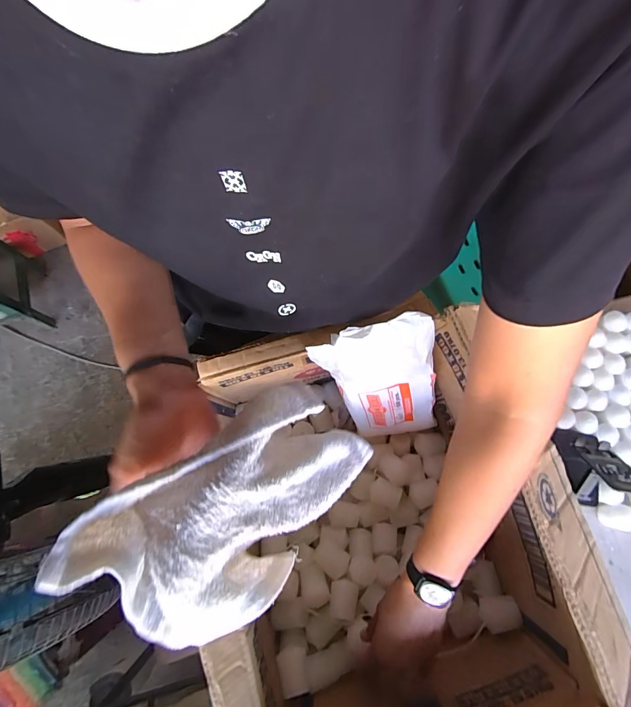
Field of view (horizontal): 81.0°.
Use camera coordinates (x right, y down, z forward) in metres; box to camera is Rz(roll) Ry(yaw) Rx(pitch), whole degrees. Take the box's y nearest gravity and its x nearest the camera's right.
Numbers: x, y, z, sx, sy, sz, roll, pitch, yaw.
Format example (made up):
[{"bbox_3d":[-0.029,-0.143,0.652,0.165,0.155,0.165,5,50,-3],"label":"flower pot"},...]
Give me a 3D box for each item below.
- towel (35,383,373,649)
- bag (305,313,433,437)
[{"bbox_3d":[-0.055,0.126,0.327,0.090,0.171,0.267,-3,27,32],"label":"towel"},{"bbox_3d":[0.101,0.046,0.514,0.141,0.260,0.024,-15,50,14],"label":"bag"}]

